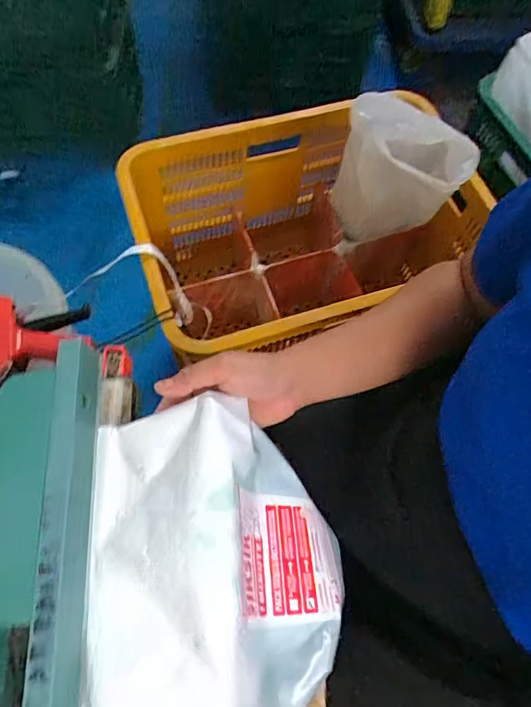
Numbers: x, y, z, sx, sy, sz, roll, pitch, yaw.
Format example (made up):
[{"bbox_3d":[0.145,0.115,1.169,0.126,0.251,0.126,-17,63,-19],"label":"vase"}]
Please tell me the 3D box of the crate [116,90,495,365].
[{"bbox_3d":[0.063,-0.158,0.818,0.500,0.331,0.361,-16,68,-9],"label":"crate"}]

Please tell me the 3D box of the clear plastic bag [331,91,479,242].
[{"bbox_3d":[0.219,-0.296,0.785,0.186,0.194,0.133,22,67,7],"label":"clear plastic bag"}]

